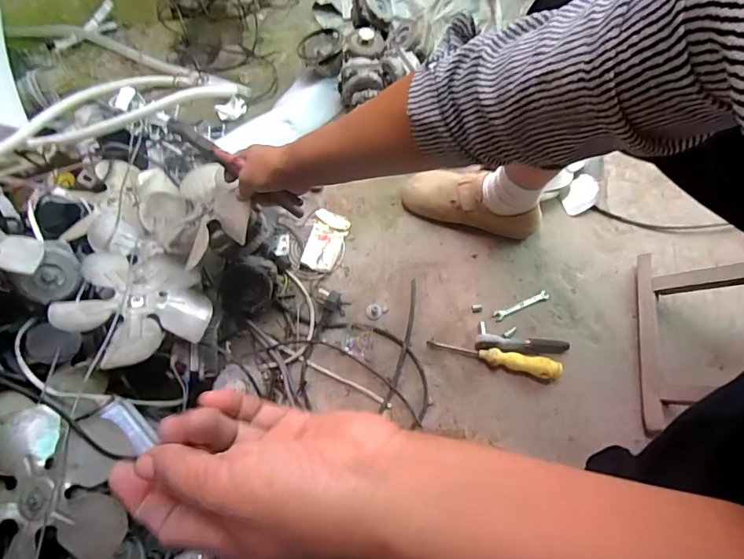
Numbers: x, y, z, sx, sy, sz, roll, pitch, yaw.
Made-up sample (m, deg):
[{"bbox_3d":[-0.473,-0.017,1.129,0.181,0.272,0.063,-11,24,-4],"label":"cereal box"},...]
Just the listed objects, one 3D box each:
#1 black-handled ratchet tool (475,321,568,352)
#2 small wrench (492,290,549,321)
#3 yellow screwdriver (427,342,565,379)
[{"bbox_3d":[0.235,0.092,0.723,0.142,0.019,0.046,3,67,2],"label":"black-handled ratchet tool"},{"bbox_3d":[0.248,0.043,0.755,0.104,0.004,0.017,-23,69,-9],"label":"small wrench"},{"bbox_3d":[0.190,0.120,0.709,0.199,0.032,0.029,12,67,5],"label":"yellow screwdriver"}]

